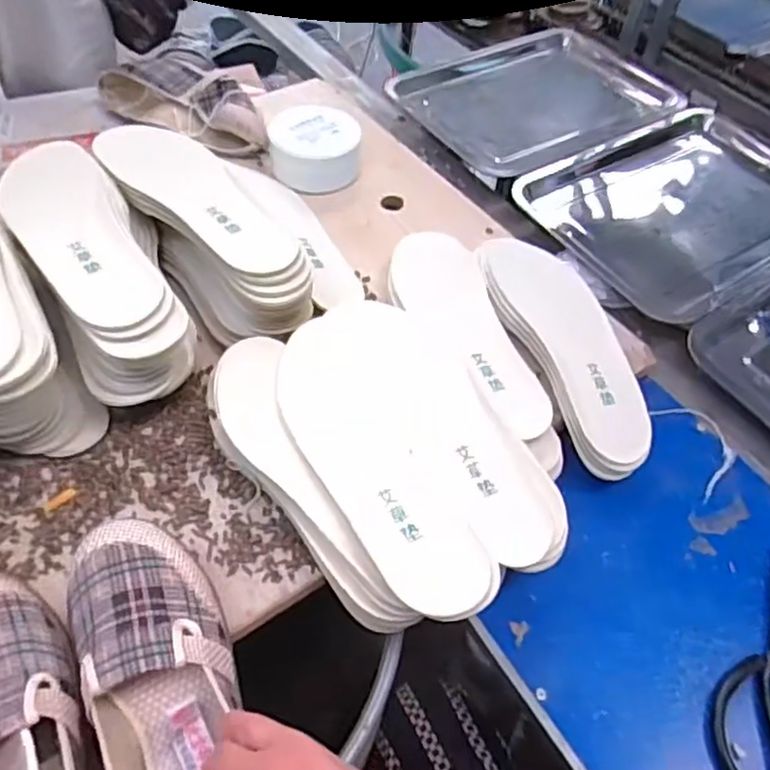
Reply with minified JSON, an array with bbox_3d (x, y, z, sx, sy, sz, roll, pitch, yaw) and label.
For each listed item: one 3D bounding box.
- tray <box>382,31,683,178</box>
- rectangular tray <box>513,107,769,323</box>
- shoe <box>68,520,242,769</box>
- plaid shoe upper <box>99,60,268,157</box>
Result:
[{"bbox_3d":[0.220,-0.419,0.947,0.365,0.029,0.285,-29,59,-24],"label":"tray"},{"bbox_3d":[0.370,-0.225,0.796,0.353,0.019,0.272,-28,59,-23],"label":"rectangular tray"},{"bbox_3d":[-0.133,0.180,0.389,0.084,0.064,0.222,-13,59,-14],"label":"shoe"},{"bbox_3d":[-0.241,-0.344,0.815,0.258,0.052,0.103,33,57,20],"label":"plaid shoe upper"}]

